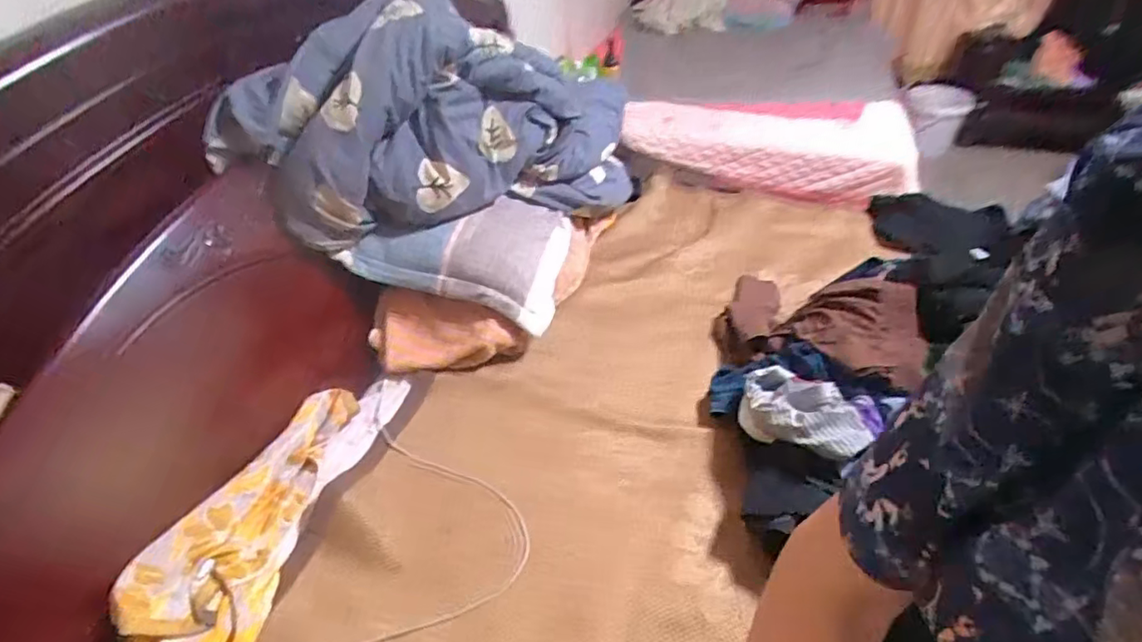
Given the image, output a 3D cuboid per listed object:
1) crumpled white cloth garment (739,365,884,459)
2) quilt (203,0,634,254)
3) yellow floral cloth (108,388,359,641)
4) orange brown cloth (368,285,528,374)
[{"bbox_3d":[0.380,0.144,0.971,0.199,0.064,0.155,22,45,26],"label":"crumpled white cloth garment"},{"bbox_3d":[-0.227,-0.420,1.248,0.910,0.398,0.276,-9,43,-31],"label":"quilt"},{"bbox_3d":[-0.509,0.301,0.932,0.155,0.093,0.547,2,41,4],"label":"yellow floral cloth"},{"bbox_3d":[-0.249,0.027,1.209,0.319,0.132,0.116,1,40,1],"label":"orange brown cloth"}]

